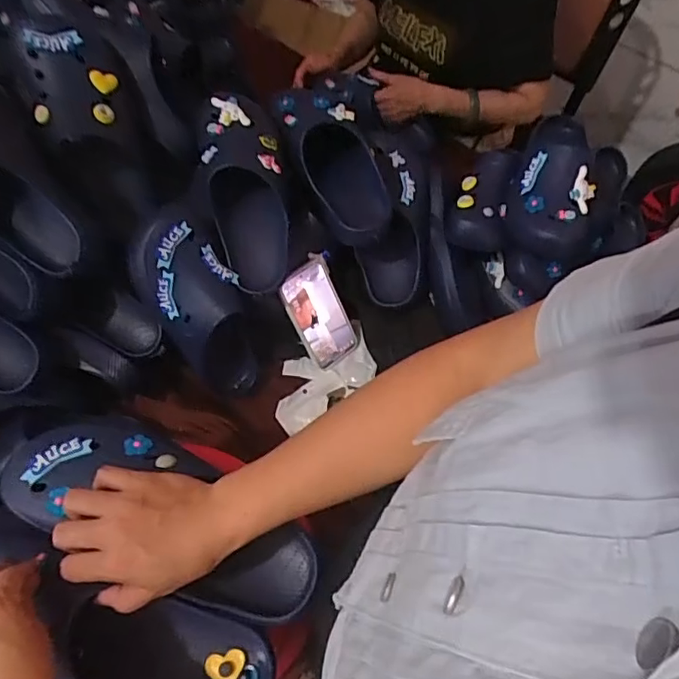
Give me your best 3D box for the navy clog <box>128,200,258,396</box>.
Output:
[{"bbox_3d":[-0.190,-0.034,0.763,0.124,0.285,0.094,-27,36,-13],"label":"navy clog"}]

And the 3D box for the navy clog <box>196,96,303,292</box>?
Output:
[{"bbox_3d":[-0.126,-0.202,0.768,0.120,0.105,0.266,-14,107,-11],"label":"navy clog"}]

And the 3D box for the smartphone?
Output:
[{"bbox_3d":[-0.028,-0.038,0.853,0.083,0.173,0.016,-36,34,-16],"label":"smartphone"}]

